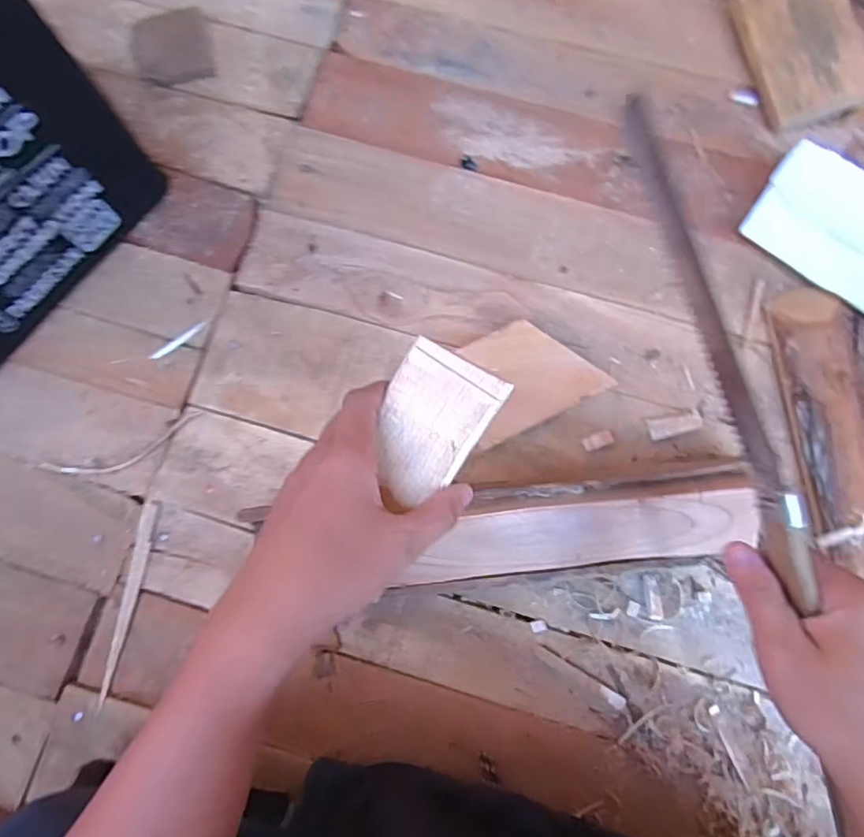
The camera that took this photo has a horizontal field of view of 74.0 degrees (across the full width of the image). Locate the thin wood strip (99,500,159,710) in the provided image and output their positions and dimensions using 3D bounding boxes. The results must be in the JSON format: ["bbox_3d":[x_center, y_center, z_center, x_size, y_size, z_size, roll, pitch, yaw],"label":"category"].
[{"bbox_3d":[-0.261,0.156,0.496,0.016,0.007,0.168,7,79,2],"label":"thin wood strip"}]

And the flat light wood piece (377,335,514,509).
[{"bbox_3d":[-0.002,0.003,0.317,0.060,0.013,0.082,34,97,21],"label":"flat light wood piece"}]

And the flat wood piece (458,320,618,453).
[{"bbox_3d":[0.083,-0.041,0.523,0.123,0.021,0.093,-27,80,-5],"label":"flat wood piece"}]

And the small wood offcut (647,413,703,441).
[{"bbox_3d":[0.218,0.007,0.514,0.047,0.004,0.018,-9,79,-1],"label":"small wood offcut"}]

